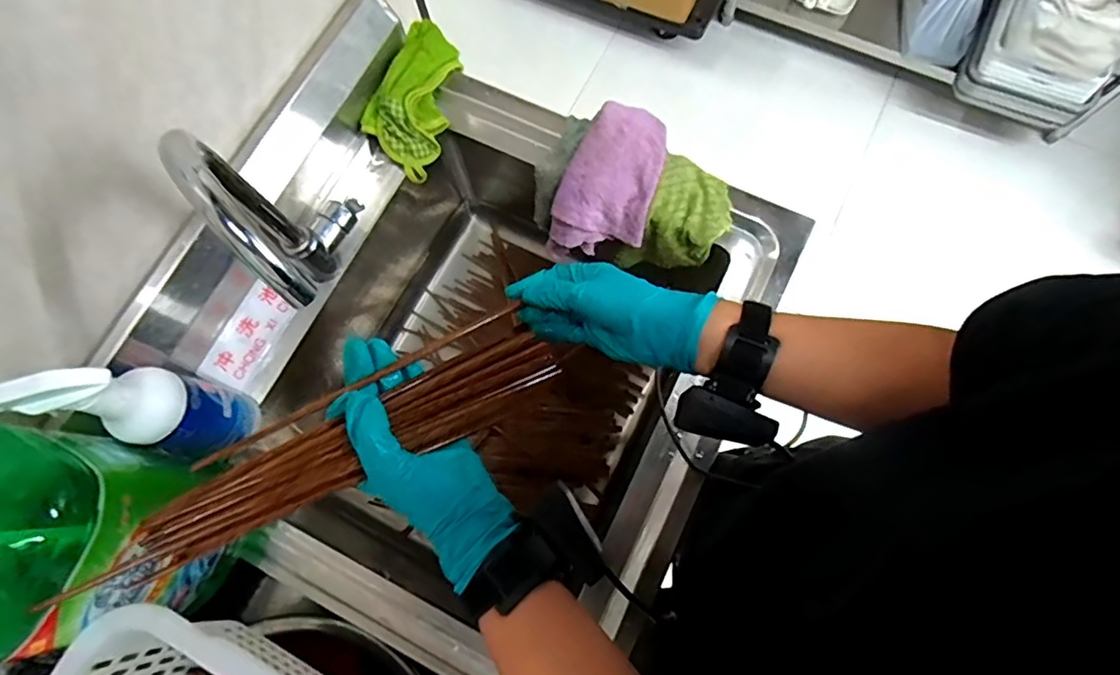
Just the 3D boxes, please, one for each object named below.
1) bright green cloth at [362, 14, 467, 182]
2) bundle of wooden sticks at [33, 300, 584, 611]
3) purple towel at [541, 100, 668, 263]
[{"bbox_3d":[-0.178,-0.306,0.728,0.091,0.054,0.184,24,76,8],"label":"bright green cloth"},{"bbox_3d":[-0.139,0.063,0.401,0.327,0.029,0.071,-27,74,-30],"label":"bundle of wooden sticks"},{"bbox_3d":[0.063,-0.188,0.730,0.118,0.134,0.168,19,76,6],"label":"purple towel"}]

